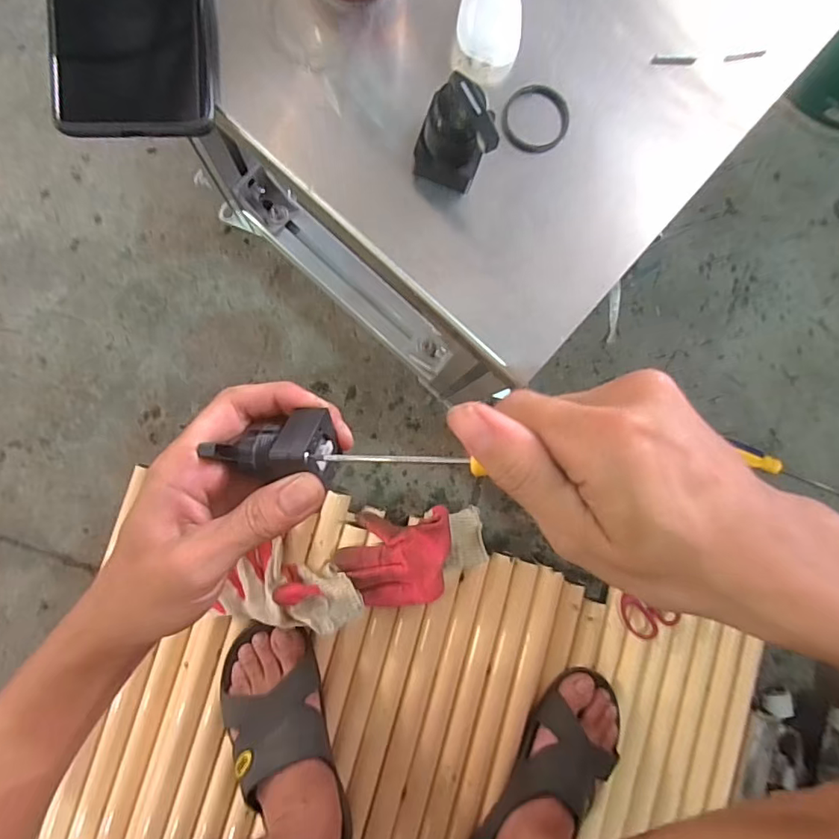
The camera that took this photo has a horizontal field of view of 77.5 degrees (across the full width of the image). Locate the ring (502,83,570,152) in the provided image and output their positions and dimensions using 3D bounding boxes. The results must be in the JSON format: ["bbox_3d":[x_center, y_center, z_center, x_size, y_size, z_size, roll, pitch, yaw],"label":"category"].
[{"bbox_3d":[0.060,-0.156,0.273,0.034,0.007,0.034,0,87,-4],"label":"ring"}]

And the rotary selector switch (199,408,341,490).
[{"bbox_3d":[-0.066,0.011,0.242,0.056,0.031,0.032,7,85,-1],"label":"rotary selector switch"}]

